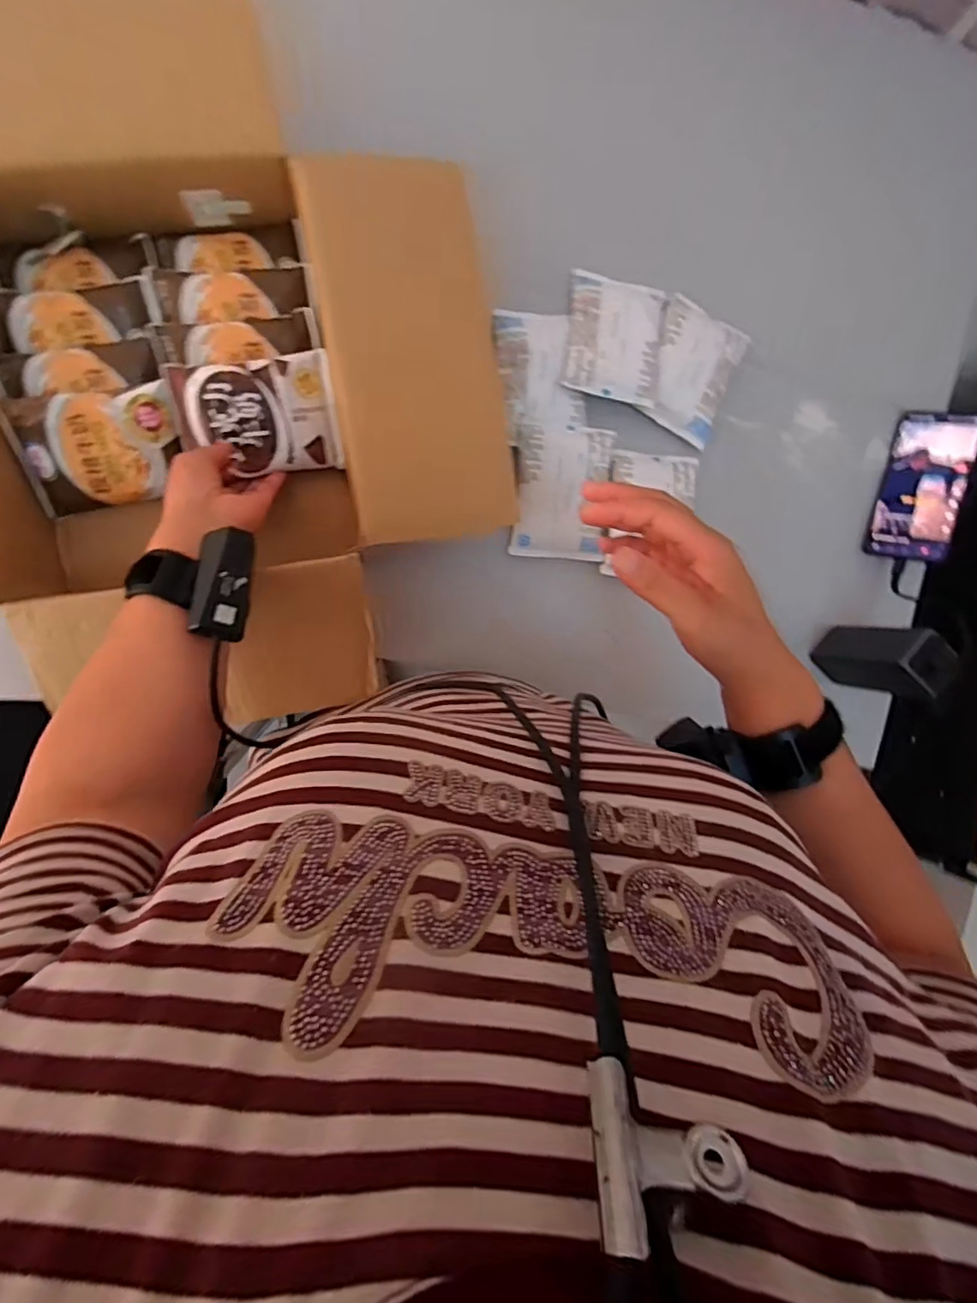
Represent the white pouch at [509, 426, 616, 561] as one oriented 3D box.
[{"bbox_3d":[0.075,-0.158,0.597,0.095,0.021,0.125,3,92,-6],"label":"white pouch"}]

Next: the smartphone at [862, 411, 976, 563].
[{"bbox_3d":[0.478,-0.182,0.659,0.010,0.080,0.160,10,95,-51],"label":"smartphone"}]

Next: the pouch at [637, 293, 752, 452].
[{"bbox_3d":[0.210,-0.292,0.629,0.089,0.036,0.132,24,90,-6],"label":"pouch"}]

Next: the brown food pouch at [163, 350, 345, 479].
[{"bbox_3d":[-0.203,-0.205,0.528,0.126,0.023,0.093,-13,113,-15],"label":"brown food pouch"}]

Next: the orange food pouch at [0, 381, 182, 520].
[{"bbox_3d":[-0.330,-0.173,0.514,0.129,0.017,0.094,-13,117,-7],"label":"orange food pouch"}]

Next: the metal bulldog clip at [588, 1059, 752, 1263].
[{"bbox_3d":[0.044,0.126,0.147,0.037,0.038,0.012,10,120,1],"label":"metal bulldog clip"}]

